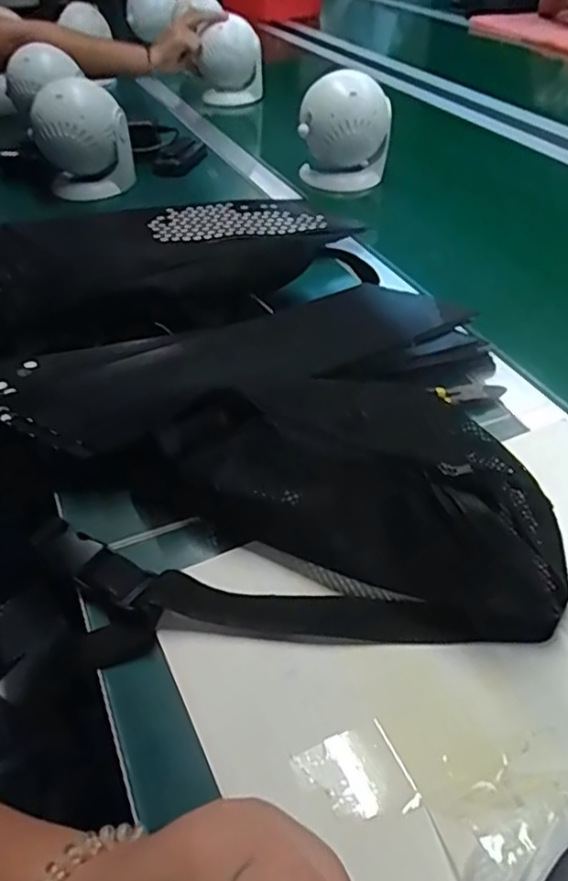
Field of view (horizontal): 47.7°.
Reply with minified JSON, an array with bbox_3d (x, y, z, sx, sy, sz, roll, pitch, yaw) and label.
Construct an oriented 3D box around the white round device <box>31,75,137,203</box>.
[{"bbox_3d":[-0.273,-0.406,0.873,0.118,0.137,0.101,-11,44,-10],"label":"white round device"}]

